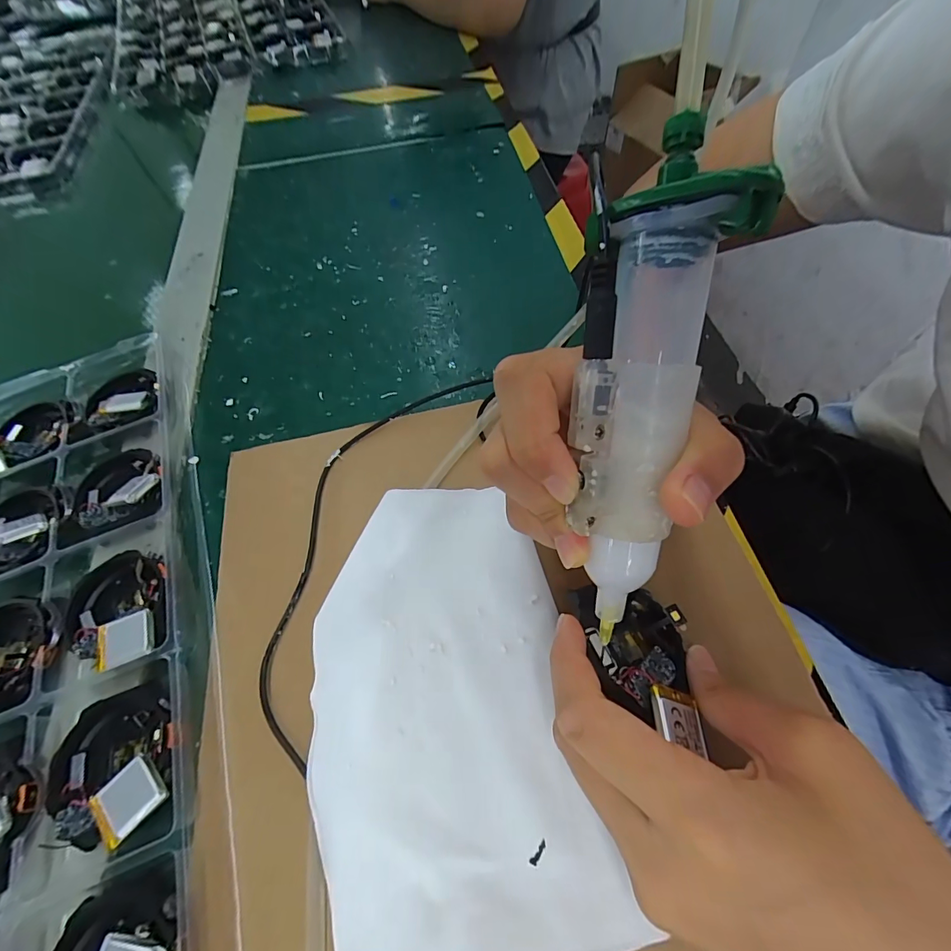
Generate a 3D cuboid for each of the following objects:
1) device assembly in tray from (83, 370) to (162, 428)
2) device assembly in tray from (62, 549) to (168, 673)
[{"bbox_3d":[-0.226,-0.050,0.277,0.050,0.014,0.043,-6,60,-1],"label":"device assembly in tray"},{"bbox_3d":[-0.175,0.064,0.210,0.048,0.014,0.060,-18,61,-8],"label":"device assembly in tray"}]

